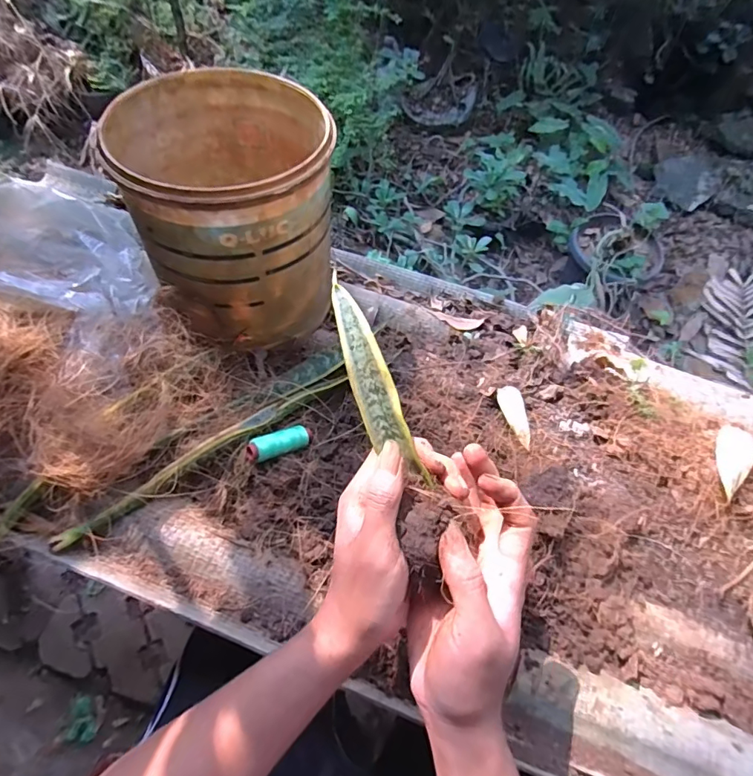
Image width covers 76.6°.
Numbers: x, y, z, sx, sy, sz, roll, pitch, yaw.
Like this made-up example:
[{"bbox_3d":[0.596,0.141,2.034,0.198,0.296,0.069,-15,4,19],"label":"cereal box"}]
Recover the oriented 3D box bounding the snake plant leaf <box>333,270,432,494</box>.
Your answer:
[{"bbox_3d":[-0.004,-0.003,0.282,0.023,0.013,0.128,-21,86,-14],"label":"snake plant leaf"}]

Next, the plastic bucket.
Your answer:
[{"bbox_3d":[-0.128,-0.165,0.445,0.164,0.167,0.179,1,60,-2],"label":"plastic bucket"}]

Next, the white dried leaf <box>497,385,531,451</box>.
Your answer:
[{"bbox_3d":[0.131,0.026,0.449,0.021,0.009,0.065,-7,60,-6],"label":"white dried leaf"}]

